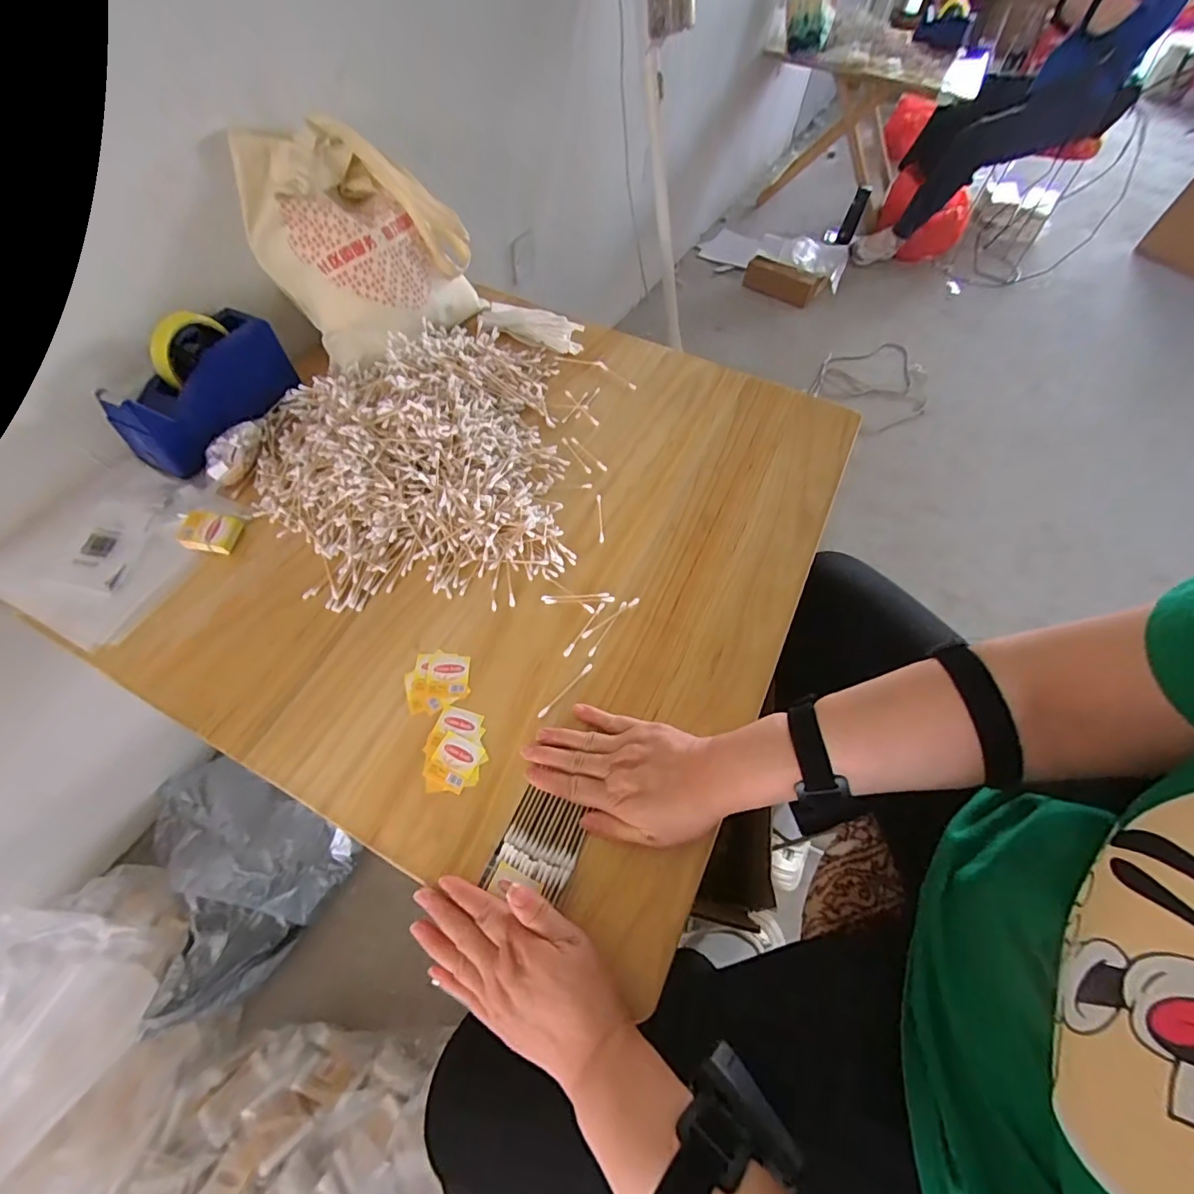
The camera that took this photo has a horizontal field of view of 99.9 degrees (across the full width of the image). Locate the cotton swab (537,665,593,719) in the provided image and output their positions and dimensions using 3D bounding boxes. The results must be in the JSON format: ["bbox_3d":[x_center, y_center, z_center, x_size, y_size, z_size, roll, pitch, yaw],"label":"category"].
[{"bbox_3d":[-0.030,0.090,0.487,0.007,0.004,0.073,38,64,18],"label":"cotton swab"}]

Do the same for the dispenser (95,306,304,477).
[{"bbox_3d":[-0.467,-0.254,0.600,0.084,0.105,0.201,23,60,10],"label":"dispenser"}]

